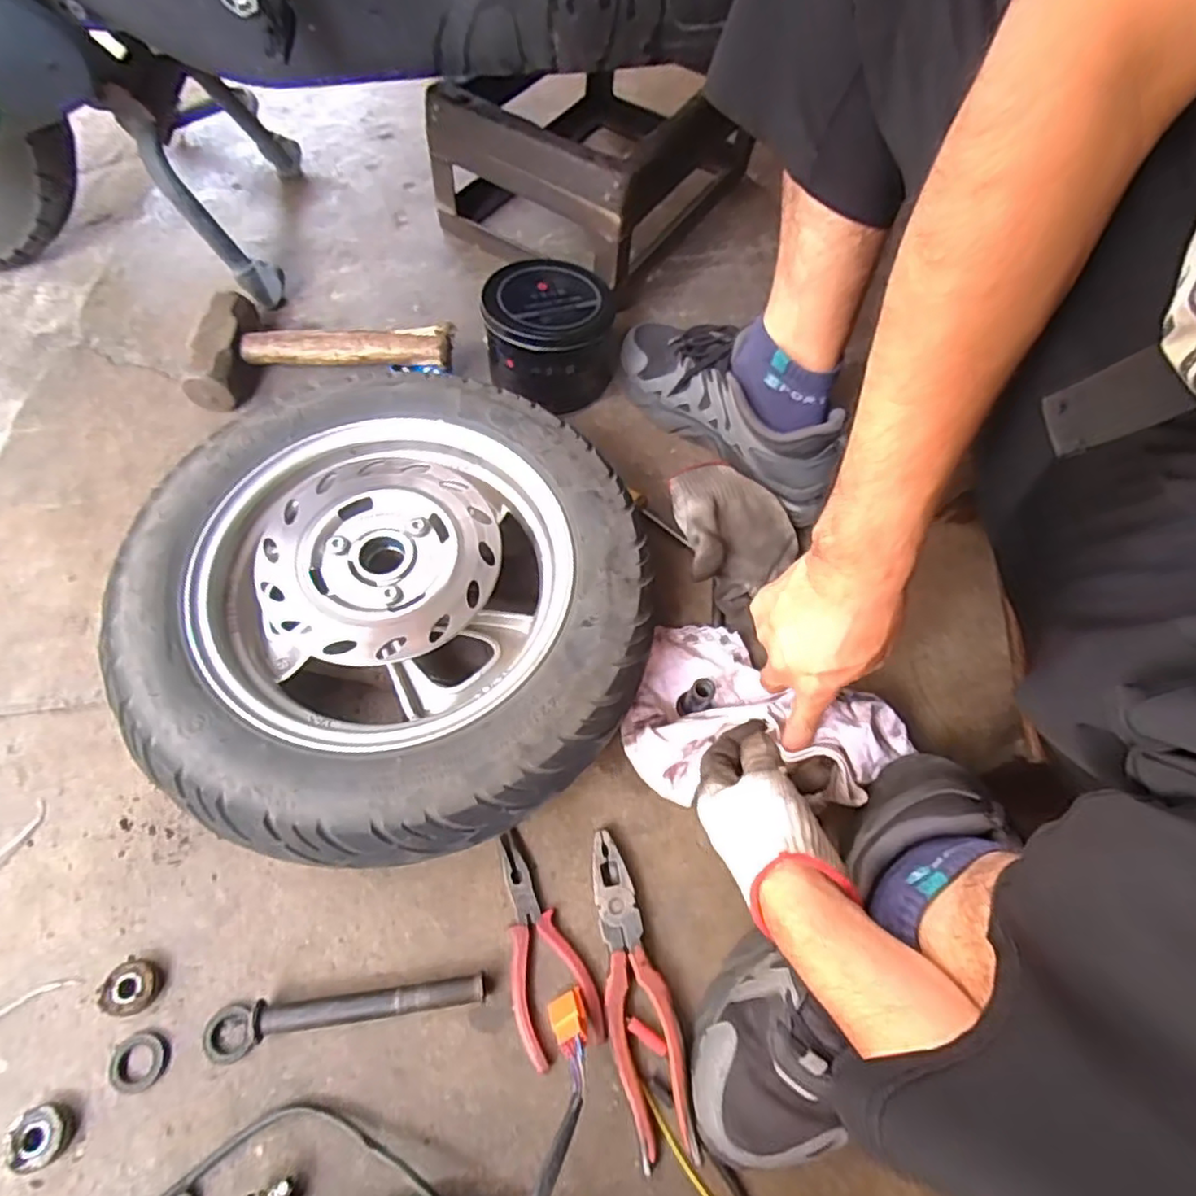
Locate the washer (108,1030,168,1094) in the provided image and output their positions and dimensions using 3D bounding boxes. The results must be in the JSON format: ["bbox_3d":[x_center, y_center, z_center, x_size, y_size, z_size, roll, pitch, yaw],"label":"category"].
[{"bbox_3d":[-0.285,0.287,0.398,0.033,0.007,0.030,1,63,-2],"label":"washer"}]

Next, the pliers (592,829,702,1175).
[{"bbox_3d":[0.025,0.256,0.431,0.043,0.018,0.188,-10,63,-8],"label":"pliers"}]

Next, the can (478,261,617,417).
[{"bbox_3d":[-0.051,-0.262,0.654,0.122,0.095,0.127,1,63,-2],"label":"can"}]

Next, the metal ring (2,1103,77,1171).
[{"bbox_3d":[-0.329,0.317,0.379,0.030,0.010,0.031,1,63,-2],"label":"metal ring"}]

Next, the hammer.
[{"bbox_3d":[-0.277,-0.256,0.660,0.251,0.057,0.123,-6,63,-6],"label":"hammer"}]

